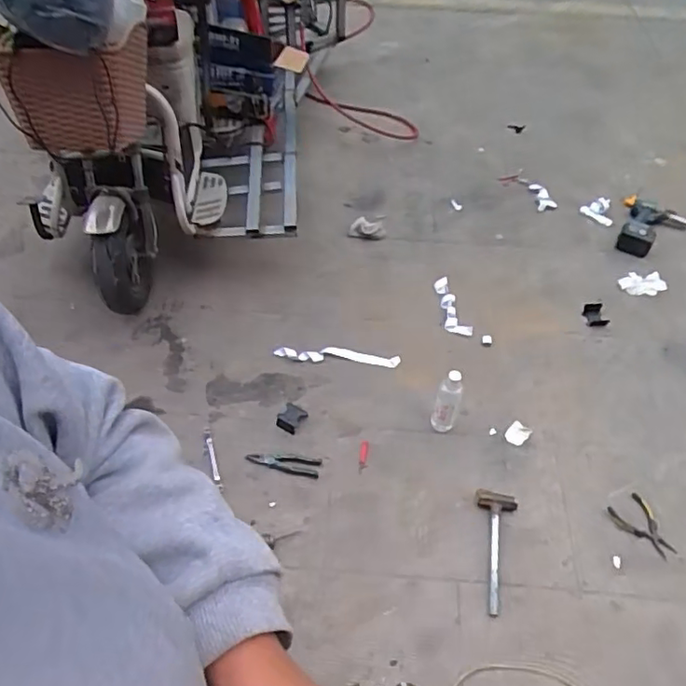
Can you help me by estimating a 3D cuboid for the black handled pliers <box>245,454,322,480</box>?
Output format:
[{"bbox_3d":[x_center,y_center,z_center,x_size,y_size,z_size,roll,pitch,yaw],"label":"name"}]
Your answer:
[{"bbox_3d":[-0.153,0.309,1.542,0.191,0.011,0.050,8,54,7],"label":"black handled pliers"}]

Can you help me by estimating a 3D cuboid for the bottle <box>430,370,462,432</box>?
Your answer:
[{"bbox_3d":[0.260,0.154,1.522,0.058,0.222,0.055,0,53,1],"label":"bottle"}]

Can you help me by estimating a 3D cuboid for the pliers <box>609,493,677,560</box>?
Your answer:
[{"bbox_3d":[0.726,0.446,1.454,0.103,0.010,0.152,-23,56,-16],"label":"pliers"}]

